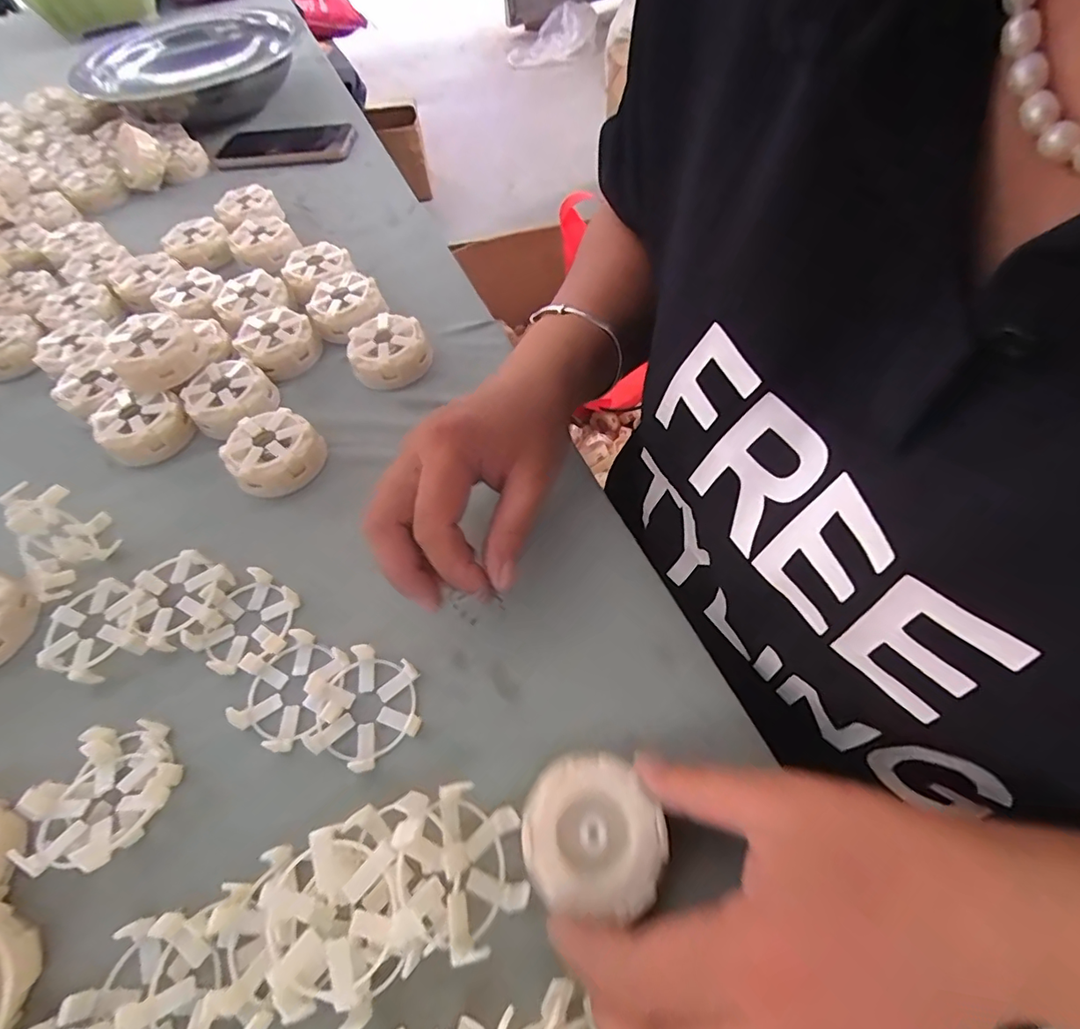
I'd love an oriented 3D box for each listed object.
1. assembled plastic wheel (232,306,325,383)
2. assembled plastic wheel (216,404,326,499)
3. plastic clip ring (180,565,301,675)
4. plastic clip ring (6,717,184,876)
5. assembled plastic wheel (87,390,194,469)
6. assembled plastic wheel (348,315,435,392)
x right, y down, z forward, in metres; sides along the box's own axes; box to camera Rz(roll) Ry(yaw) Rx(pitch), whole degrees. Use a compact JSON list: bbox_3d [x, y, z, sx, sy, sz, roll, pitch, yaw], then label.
[{"bbox_3d":[-0.218,-0.143,0.438,0.062,0.035,0.059,-29,58,-15],"label":"assembled plastic wheel"},{"bbox_3d":[-0.189,-0.044,0.371,0.055,0.029,0.059,35,64,25],"label":"assembled plastic wheel"},{"bbox_3d":[-0.172,0.061,0.303,0.054,0.014,0.059,-2,55,3],"label":"plastic clip ring"},{"bbox_3d":[-0.209,0.132,0.249,0.059,0.026,0.064,-2,55,3],"label":"plastic clip ring"},{"bbox_3d":[-0.302,-0.067,0.393,0.050,0.029,0.058,25,60,20],"label":"assembled plastic wheel"},{"bbox_3d":[-0.120,-0.130,0.418,0.060,0.033,0.055,-2,55,3],"label":"assembled plastic wheel"}]

